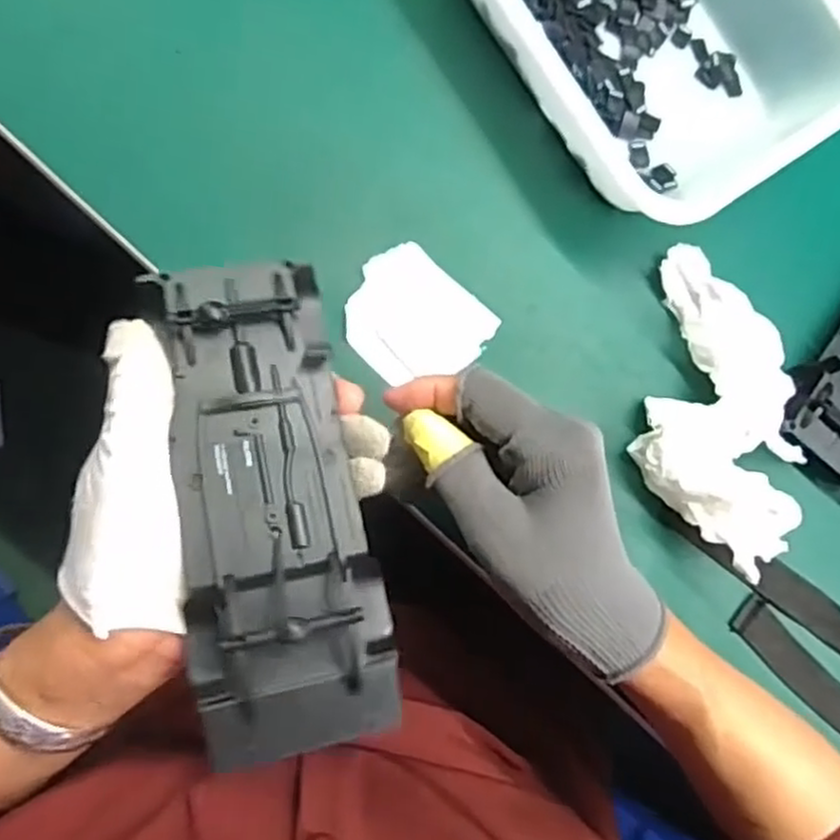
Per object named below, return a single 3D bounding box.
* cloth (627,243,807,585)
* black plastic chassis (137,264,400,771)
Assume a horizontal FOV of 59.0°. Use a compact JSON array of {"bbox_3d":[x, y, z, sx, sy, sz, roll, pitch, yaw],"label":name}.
[{"bbox_3d":[0.181,-0.008,0.438,0.098,0.039,0.184,16,82,-8],"label":"cloth"},{"bbox_3d":[-0.060,0.030,0.296,0.075,0.034,0.190,-10,80,-9],"label":"black plastic chassis"}]

